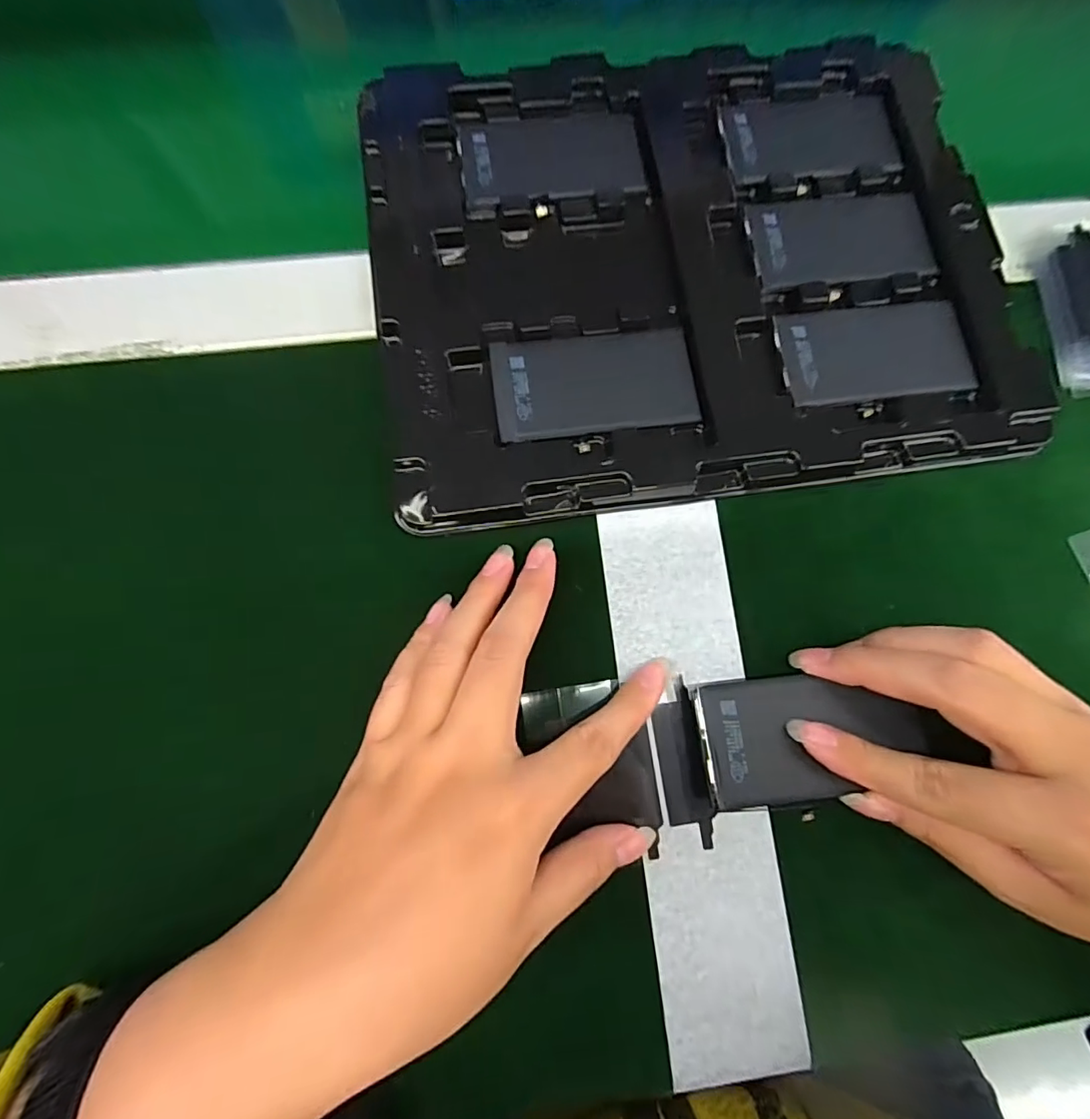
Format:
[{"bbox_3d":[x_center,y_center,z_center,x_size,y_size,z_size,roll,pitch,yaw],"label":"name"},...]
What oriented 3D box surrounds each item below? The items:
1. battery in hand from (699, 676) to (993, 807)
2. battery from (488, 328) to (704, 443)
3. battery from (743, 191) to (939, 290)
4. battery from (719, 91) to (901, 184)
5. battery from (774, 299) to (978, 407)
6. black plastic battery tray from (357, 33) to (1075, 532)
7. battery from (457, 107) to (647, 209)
[{"bbox_3d":[0.105,0.066,0.195,0.093,0.008,0.044,-5,82,-1],"label":"battery in hand"},{"bbox_3d":[0.021,-0.075,0.222,0.083,0.006,0.044,-8,81,-4],"label":"battery"},{"bbox_3d":[0.135,-0.145,0.238,0.081,0.009,0.047,-8,81,-4],"label":"battery"},{"bbox_3d":[0.125,-0.201,0.249,0.078,0.008,0.047,-2,81,-3],"label":"battery"},{"bbox_3d":[0.143,-0.090,0.228,0.081,0.009,0.046,-6,81,-3],"label":"battery"},{"bbox_3d":[0.063,-0.131,0.229,0.269,0.017,0.211,-8,82,-5],"label":"black plastic battery tray"},{"bbox_3d":[0.003,-0.186,0.241,0.081,0.007,0.049,-9,81,-4],"label":"battery"}]

